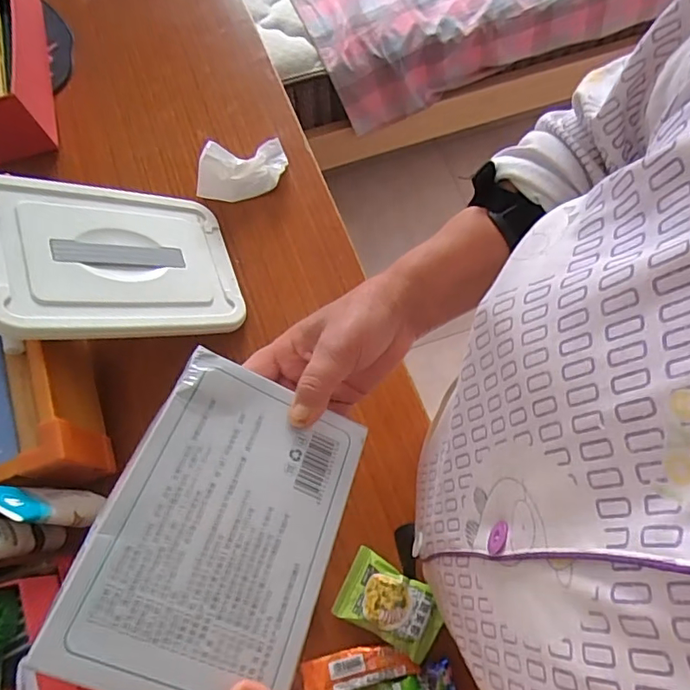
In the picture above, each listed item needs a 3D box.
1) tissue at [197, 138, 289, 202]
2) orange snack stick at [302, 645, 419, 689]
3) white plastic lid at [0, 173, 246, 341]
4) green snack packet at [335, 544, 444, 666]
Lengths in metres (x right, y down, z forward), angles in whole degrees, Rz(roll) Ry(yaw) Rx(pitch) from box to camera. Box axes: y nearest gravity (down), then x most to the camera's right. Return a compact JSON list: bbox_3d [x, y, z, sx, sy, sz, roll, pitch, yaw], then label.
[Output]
[{"bbox_3d":[-0.127,-0.218,0.645,0.117,0.054,0.061,-27,71,-8],"label":"tissue"},{"bbox_3d":[0.012,0.290,0.470,0.100,0.013,0.031,-13,70,-3],"label":"orange snack stick"},{"bbox_3d":[-0.231,-0.089,0.537,0.252,0.015,0.179,-6,65,-40],"label":"white plastic lid"},{"bbox_3d":[0.042,0.238,0.481,0.093,0.021,0.061,24,72,10],"label":"green snack packet"}]

